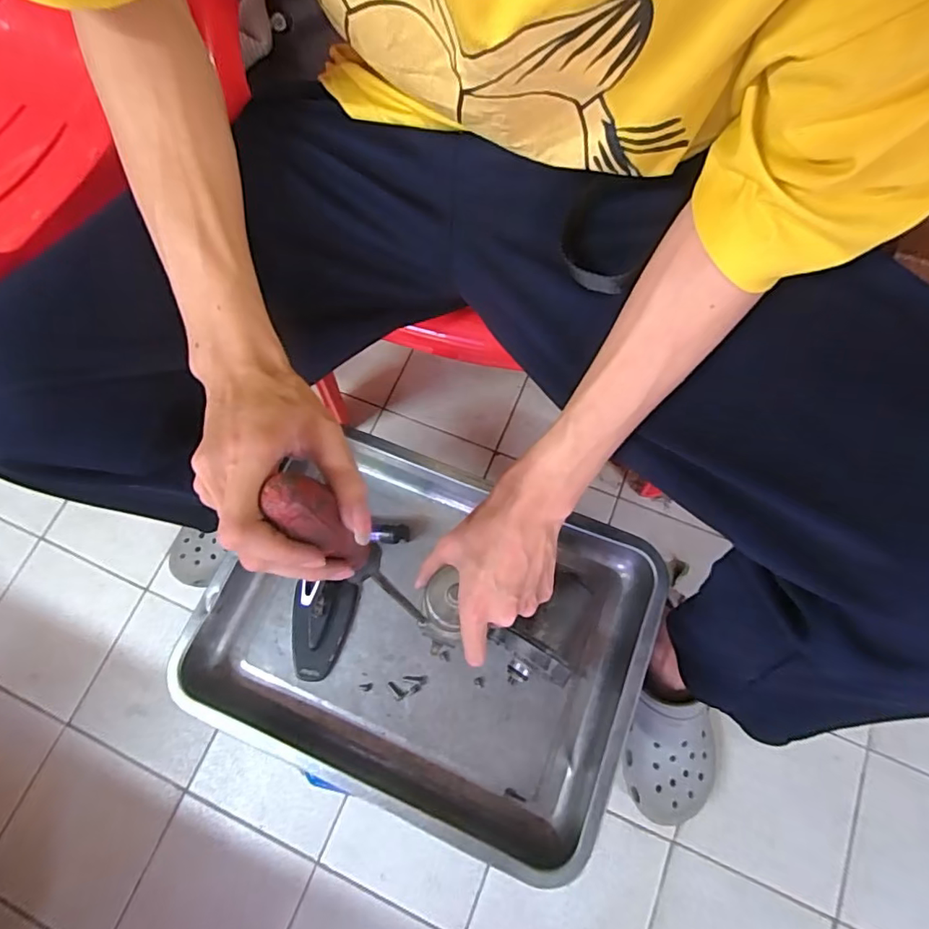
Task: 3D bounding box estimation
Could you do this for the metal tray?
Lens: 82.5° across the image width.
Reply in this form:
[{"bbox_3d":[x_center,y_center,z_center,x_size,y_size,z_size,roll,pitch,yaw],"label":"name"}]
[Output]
[{"bbox_3d":[-0.036,0.152,0.500,0.388,0.059,0.306,21,74,9],"label":"metal tray"}]

